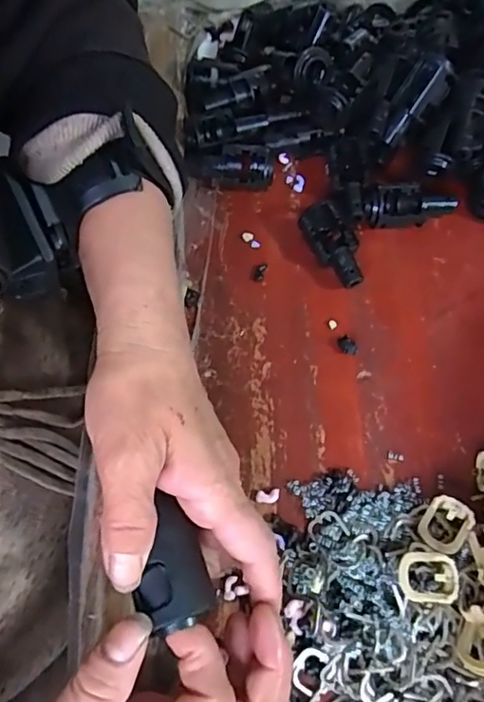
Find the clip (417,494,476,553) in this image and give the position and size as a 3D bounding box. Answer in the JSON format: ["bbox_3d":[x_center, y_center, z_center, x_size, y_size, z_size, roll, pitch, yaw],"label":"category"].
[{"bbox_3d":[0.099,0.085,0.265,0.021,0.018,0.023,24,69,12],"label":"clip"}]

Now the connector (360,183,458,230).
[{"bbox_3d":[0.102,-0.089,0.336,0.056,0.022,0.025,-8,67,-2],"label":"connector"}]

